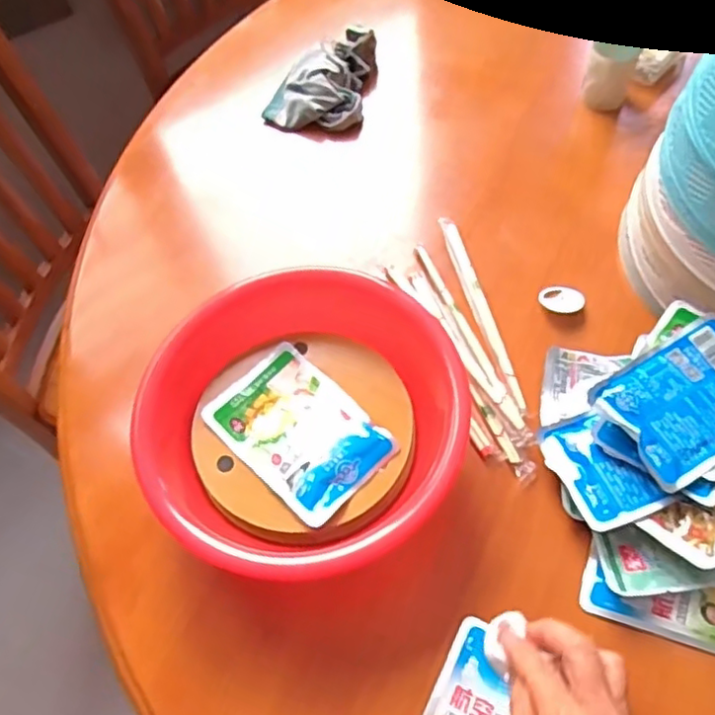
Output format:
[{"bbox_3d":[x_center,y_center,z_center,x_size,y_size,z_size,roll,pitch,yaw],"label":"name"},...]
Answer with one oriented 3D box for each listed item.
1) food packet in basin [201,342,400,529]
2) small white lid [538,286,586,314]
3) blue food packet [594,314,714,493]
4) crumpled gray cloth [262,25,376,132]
[{"bbox_3d":[-0.042,0.053,0.480,0.128,0.013,0.090,38,68,24],"label":"food packet in basin"},{"bbox_3d":[0.175,-0.050,0.555,0.037,0.007,0.024,16,61,14],"label":"small white lid"},{"bbox_3d":[0.234,0.028,0.449,0.122,0.009,0.085,-29,62,-12],"label":"blue food packet"},{"bbox_3d":[-0.040,-0.313,0.716,0.107,0.038,0.140,8,60,10],"label":"crumpled gray cloth"}]

